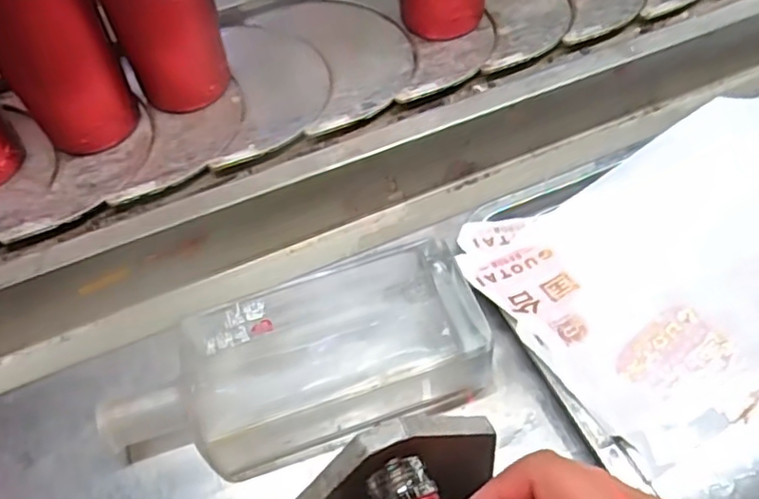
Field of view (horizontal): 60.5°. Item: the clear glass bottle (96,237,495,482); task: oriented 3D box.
[{"bbox_3d":[-0.049,0.070,0.387,0.222,0.049,0.102,-18,52,-7],"label":"clear glass bottle"}]

